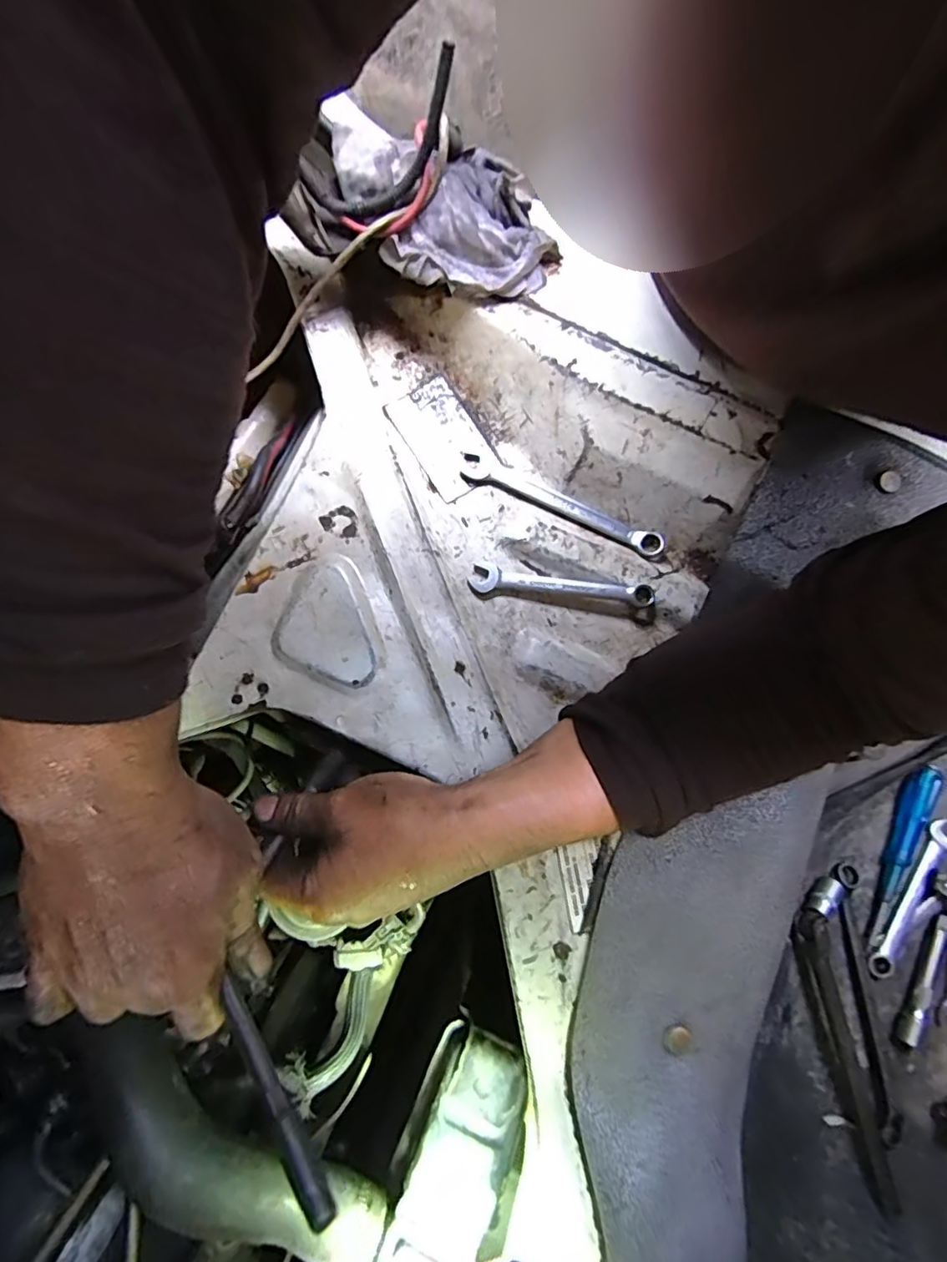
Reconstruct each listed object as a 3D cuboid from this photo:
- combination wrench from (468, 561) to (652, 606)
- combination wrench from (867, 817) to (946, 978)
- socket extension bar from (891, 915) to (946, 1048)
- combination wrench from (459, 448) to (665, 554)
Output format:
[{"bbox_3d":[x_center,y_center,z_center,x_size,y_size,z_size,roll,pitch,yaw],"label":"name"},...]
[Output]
[{"bbox_3d":[0.063,-0.032,0.411,0.130,0.008,0.021,9,80,-1],"label":"combination wrench"},{"bbox_3d":[0.451,0.273,0.589,0.031,0.016,0.174,39,81,4],"label":"combination wrench"},{"bbox_3d":[0.444,0.344,0.559,0.018,0.020,0.130,33,80,3],"label":"socket extension bar"},{"bbox_3d":[0.065,-0.097,0.427,0.160,0.008,0.020,25,80,2],"label":"combination wrench"}]

